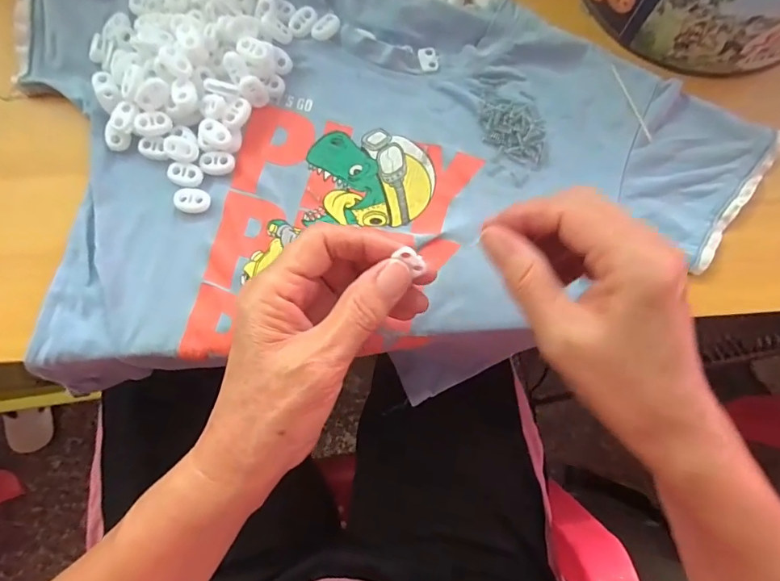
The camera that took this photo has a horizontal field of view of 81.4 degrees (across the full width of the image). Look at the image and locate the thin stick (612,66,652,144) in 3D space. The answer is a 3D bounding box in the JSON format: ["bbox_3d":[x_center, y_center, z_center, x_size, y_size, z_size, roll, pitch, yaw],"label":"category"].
[{"bbox_3d":[0.162,-0.126,0.304,0.004,0.004,0.057,-22,81,-5],"label":"thin stick"}]

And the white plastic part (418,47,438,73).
[{"bbox_3d":[0.026,-0.159,0.311,0.012,0.004,0.017,-14,80,-4],"label":"white plastic part"}]

